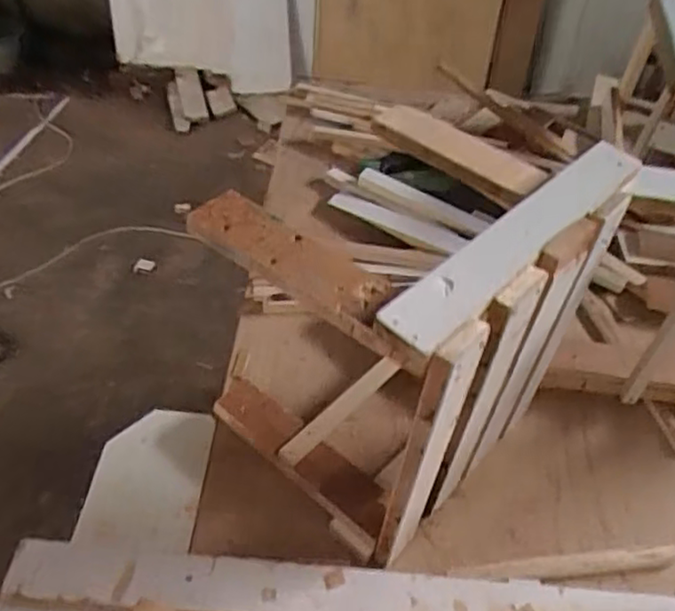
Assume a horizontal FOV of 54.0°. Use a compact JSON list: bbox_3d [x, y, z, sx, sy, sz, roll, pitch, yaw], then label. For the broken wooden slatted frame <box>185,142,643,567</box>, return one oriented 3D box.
[{"bbox_3d":[0.076,0.013,0.689,0.260,0.335,0.327,34,54,27],"label":"broken wooden slatted frame"}]

